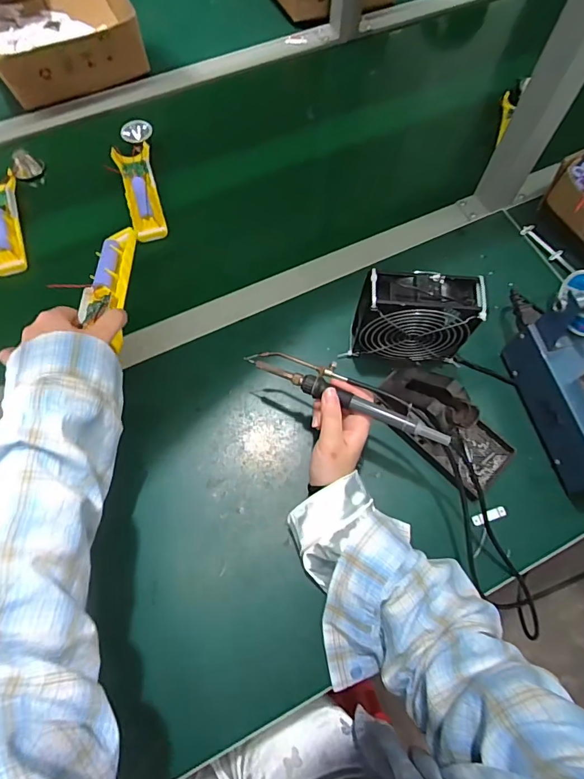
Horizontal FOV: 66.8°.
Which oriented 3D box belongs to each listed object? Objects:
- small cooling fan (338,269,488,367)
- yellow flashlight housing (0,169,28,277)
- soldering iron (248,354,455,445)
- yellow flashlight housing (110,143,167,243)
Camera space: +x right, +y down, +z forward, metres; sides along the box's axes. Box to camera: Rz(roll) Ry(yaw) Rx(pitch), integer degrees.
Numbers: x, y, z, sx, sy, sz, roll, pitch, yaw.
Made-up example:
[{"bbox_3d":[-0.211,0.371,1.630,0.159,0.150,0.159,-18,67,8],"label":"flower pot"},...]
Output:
[{"bbox_3d":[0.132,-0.077,0.494,0.125,0.126,0.051,4,68,0],"label":"small cooling fan"},{"bbox_3d":[-0.394,-0.230,0.599,0.050,0.024,0.161,-18,70,-9],"label":"yellow flashlight housing"},{"bbox_3d":[0.053,0.001,0.440,0.211,0.016,0.038,25,69,17],"label":"soldering iron"},{"bbox_3d":[-0.213,-0.284,0.628,0.049,0.024,0.161,-19,70,-9],"label":"yellow flashlight housing"}]

